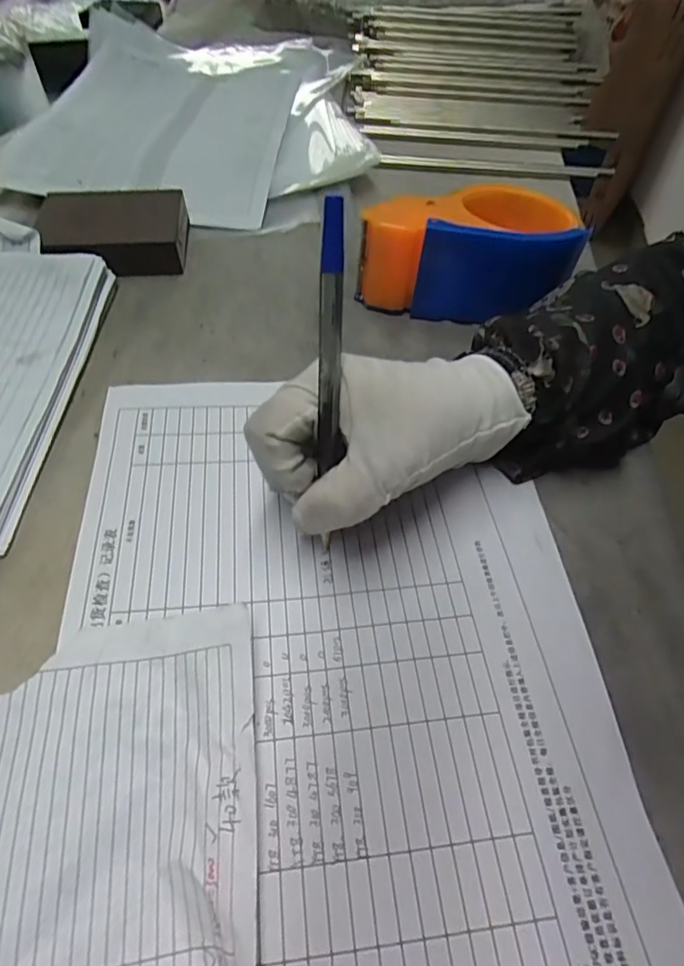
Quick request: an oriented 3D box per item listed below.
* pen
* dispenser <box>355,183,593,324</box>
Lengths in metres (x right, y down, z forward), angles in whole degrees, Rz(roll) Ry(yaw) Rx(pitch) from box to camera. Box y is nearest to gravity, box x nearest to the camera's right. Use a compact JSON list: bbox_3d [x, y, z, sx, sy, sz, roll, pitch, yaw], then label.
[{"bbox_3d":[-0.005,-0.032,0.209,0.008,0.143,0.007,0,33,-4],"label":"pen"},{"bbox_3d":[0.084,-0.158,0.344,0.135,0.064,0.088,9,54,4],"label":"dispenser"}]

